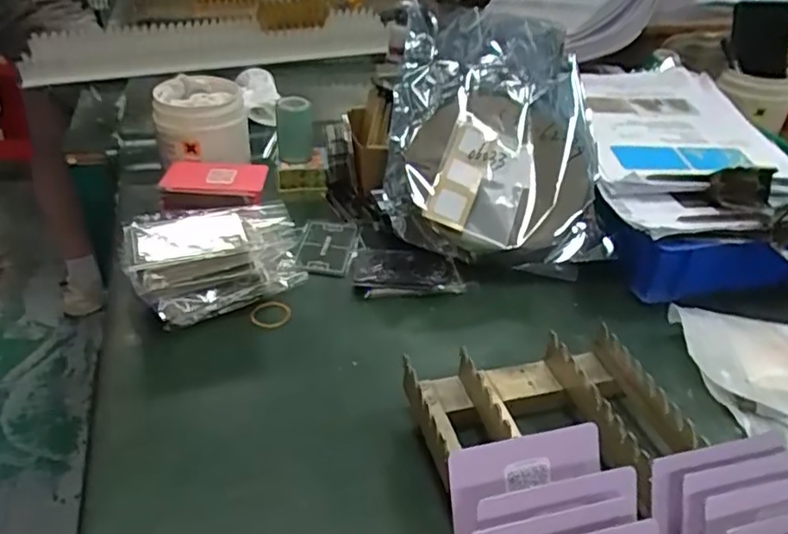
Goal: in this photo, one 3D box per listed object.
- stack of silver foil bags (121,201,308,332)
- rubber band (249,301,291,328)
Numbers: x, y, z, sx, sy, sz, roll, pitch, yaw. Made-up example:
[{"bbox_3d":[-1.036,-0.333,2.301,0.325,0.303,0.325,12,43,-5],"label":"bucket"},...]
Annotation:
[{"bbox_3d":[-0.152,-0.008,0.530,0.142,0.065,0.090,-20,41,-29],"label":"stack of silver foil bags"},{"bbox_3d":[-0.104,0.039,0.520,0.033,0.005,0.028,-12,38,-20],"label":"rubber band"}]

